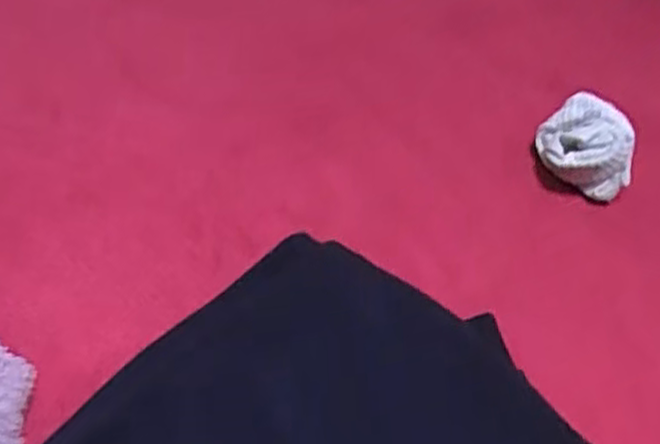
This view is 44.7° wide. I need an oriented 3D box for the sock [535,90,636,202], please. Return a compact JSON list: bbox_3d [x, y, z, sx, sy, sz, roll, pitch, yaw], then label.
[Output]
[{"bbox_3d":[0.179,-0.055,0.565,0.068,0.044,0.060,17,48,8],"label":"sock"}]

